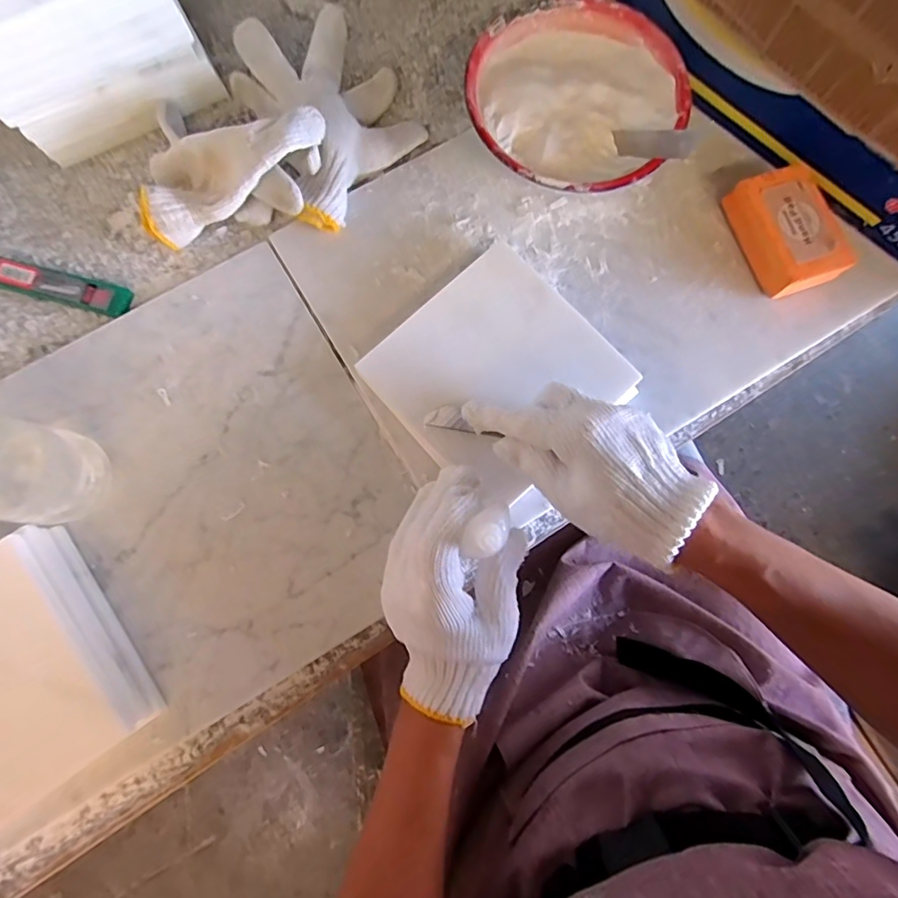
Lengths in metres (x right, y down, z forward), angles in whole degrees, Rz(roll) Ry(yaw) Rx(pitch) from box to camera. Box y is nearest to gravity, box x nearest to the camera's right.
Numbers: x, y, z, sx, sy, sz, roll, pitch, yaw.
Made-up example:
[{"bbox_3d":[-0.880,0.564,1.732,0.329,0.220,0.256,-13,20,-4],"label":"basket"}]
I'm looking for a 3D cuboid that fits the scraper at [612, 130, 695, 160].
[{"bbox_3d":[0.154,-0.230,0.384,0.063,0.010,0.021,30,112,38],"label":"scraper"}]

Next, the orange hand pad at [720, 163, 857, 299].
[{"bbox_3d":[0.268,-0.173,0.406,0.059,0.033,0.094,-19,80,-4],"label":"orange hand pad"}]

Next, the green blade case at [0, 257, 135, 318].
[{"bbox_3d":[-0.314,-0.130,0.408,0.118,0.011,0.023,15,80,2],"label":"green blade case"}]

